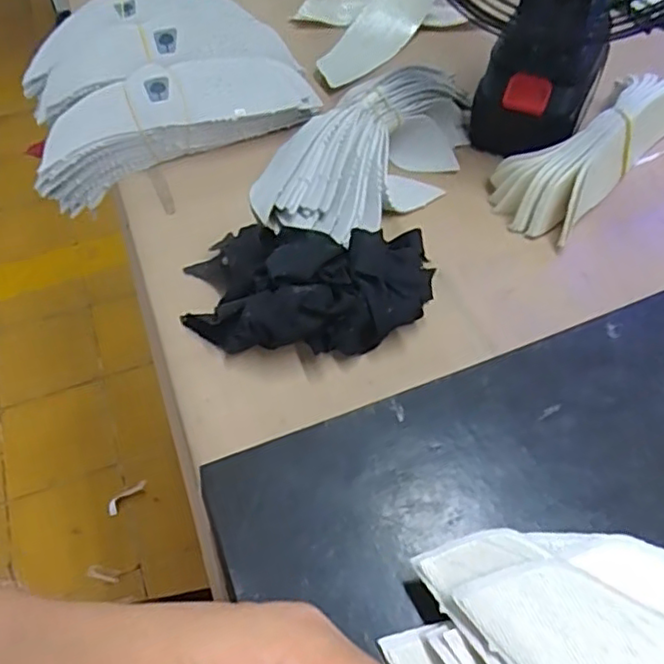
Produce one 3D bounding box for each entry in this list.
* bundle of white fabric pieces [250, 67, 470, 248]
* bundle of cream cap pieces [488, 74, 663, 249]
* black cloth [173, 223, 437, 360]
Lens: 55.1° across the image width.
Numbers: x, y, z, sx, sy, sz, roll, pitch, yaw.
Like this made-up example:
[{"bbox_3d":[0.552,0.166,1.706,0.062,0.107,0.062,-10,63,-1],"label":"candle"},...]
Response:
[{"bbox_3d":[0.032,-0.131,0.453,0.190,0.052,0.101,-29,57,-18],"label":"bundle of white fabric pieces"},{"bbox_3d":[0.188,-0.141,0.458,0.066,0.053,0.184,36,62,25],"label":"bundle of cream cap pieces"},{"bbox_3d":[-0.016,-0.029,0.382,0.150,0.045,0.086,-2,53,1],"label":"black cloth"}]

